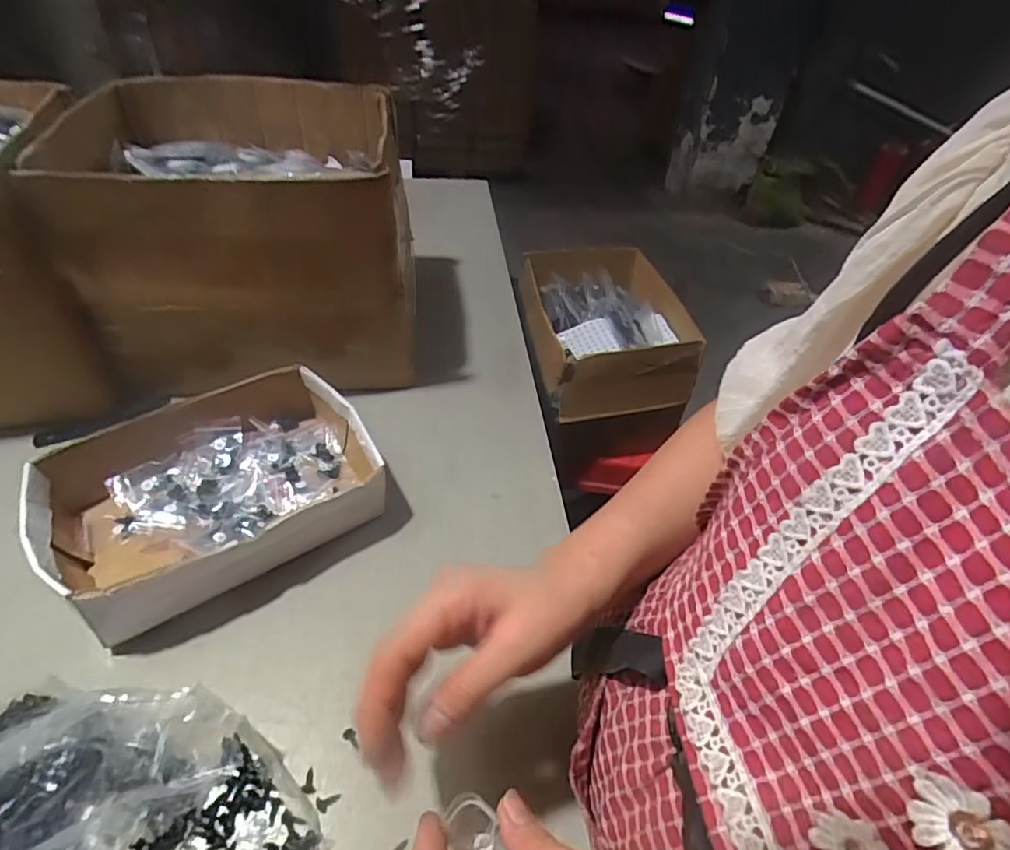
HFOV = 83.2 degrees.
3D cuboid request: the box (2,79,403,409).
[{"bbox_3d":[-0.306,-0.240,0.682,0.346,0.234,0.380,-5,44,-12],"label":"box"}]

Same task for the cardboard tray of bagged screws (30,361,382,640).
[{"bbox_3d":[-0.252,0.059,0.505,0.258,0.074,0.181,-21,49,-27],"label":"cardboard tray of bagged screws"}]

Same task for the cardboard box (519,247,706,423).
[{"bbox_3d":[0.165,-0.180,1.058,0.275,0.130,0.339,-7,47,-14],"label":"cardboard box"}]

